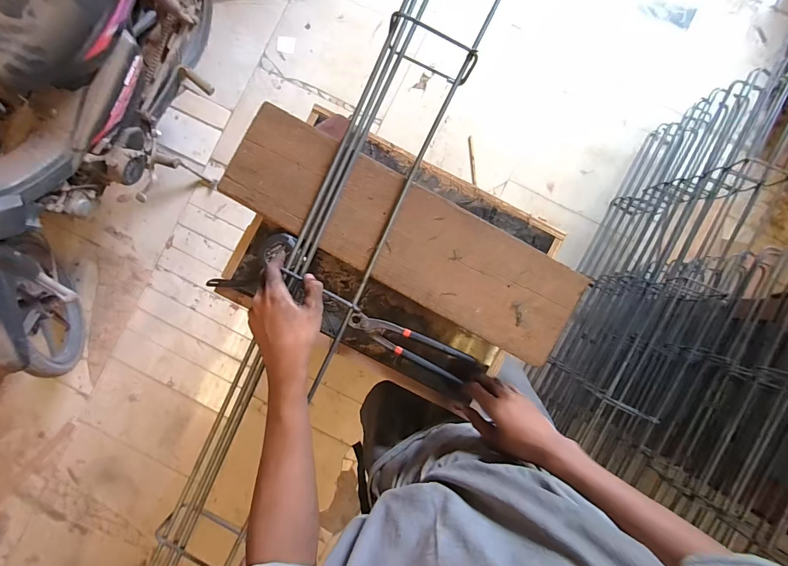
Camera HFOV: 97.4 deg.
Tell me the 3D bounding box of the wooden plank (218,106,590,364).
[{"bbox_3d":[0.012,-0.063,0.443,0.465,0.019,0.131,29,89,0],"label":"wooden plank"}]

